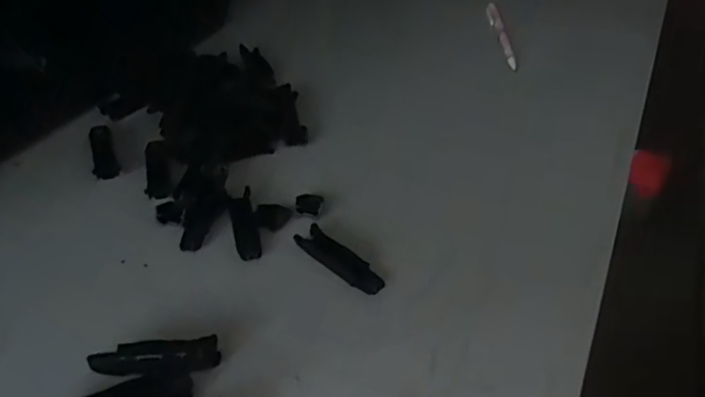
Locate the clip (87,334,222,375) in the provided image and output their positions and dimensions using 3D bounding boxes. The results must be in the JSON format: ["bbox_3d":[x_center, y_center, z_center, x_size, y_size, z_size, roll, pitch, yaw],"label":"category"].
[{"bbox_3d":[-0.101,0.082,0.313,0.062,0.015,0.014,-3,41,-10],"label":"clip"}]

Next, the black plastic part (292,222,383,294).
[{"bbox_3d":[-0.007,0.038,0.379,0.064,0.006,0.019,33,47,28],"label":"black plastic part"}]

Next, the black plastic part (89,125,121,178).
[{"bbox_3d":[-0.185,-0.035,0.454,0.017,0.006,0.071,-12,43,-20],"label":"black plastic part"}]

